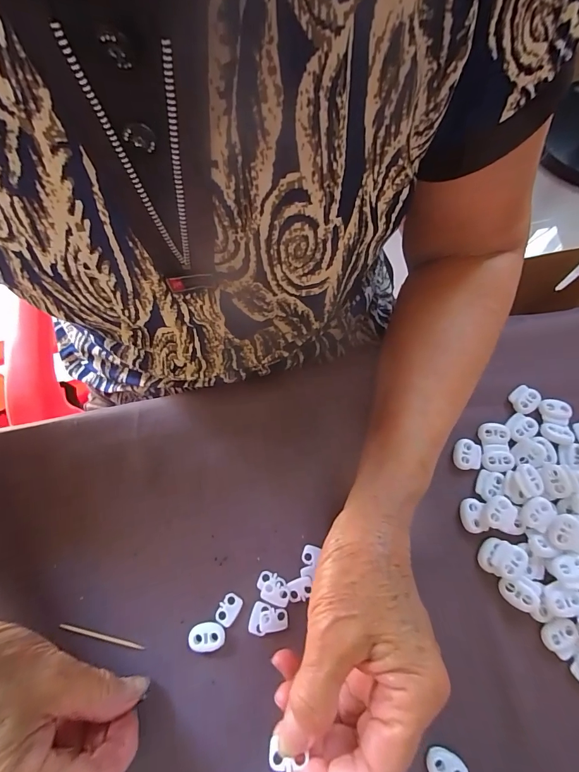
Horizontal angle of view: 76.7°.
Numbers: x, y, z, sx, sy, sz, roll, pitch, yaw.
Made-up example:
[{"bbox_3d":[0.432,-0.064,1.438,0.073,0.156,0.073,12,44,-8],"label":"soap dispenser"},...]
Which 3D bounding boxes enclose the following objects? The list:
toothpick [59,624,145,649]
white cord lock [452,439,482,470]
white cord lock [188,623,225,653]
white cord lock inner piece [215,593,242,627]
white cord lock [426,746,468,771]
[{"bbox_3d":[-0.122,0.162,0.236,0.056,0.004,0.004,11,69,7],"label":"toothpick"},{"bbox_3d":[0.130,0.049,0.267,0.019,0.004,0.022,3,69,4],"label":"white cord lock"},{"bbox_3d":[-0.053,0.160,0.233,0.022,0.004,0.016,-7,68,-1],"label":"white cord lock"},{"bbox_3d":[-0.040,0.146,0.238,0.013,0.004,0.018,26,72,12],"label":"white cord lock inner piece"},{"bbox_3d":[0.088,0.214,0.204,0.024,0.004,0.016,27,72,12],"label":"white cord lock"}]

